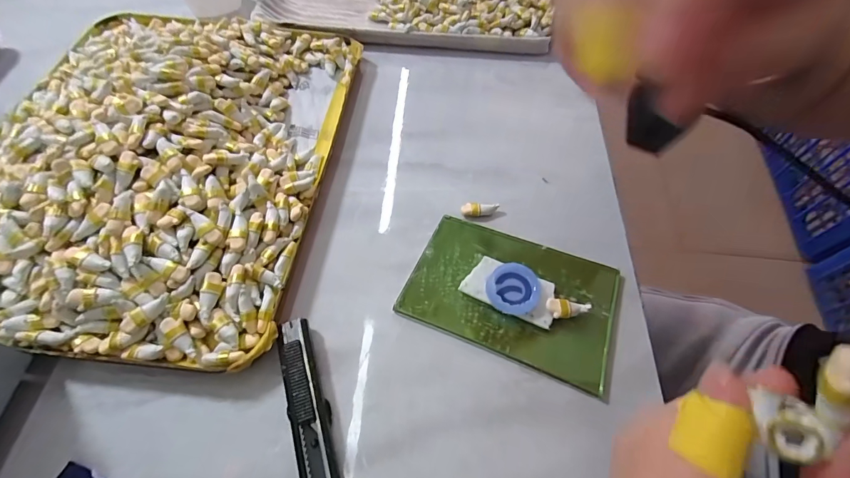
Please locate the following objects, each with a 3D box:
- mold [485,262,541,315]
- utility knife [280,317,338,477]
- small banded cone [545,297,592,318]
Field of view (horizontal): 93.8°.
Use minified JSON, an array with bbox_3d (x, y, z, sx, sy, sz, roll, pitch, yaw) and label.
[{"bbox_3d":[0.045,0.026,0.204,0.026,0.007,0.027,1,60,-2],"label":"mold"},{"bbox_3d":[-0.044,0.096,0.164,0.016,0.010,0.129,-14,61,-10],"label":"utility knife"},{"bbox_3d":[0.072,0.035,0.199,0.022,0.006,0.010,-1,60,-3],"label":"small banded cone"}]

